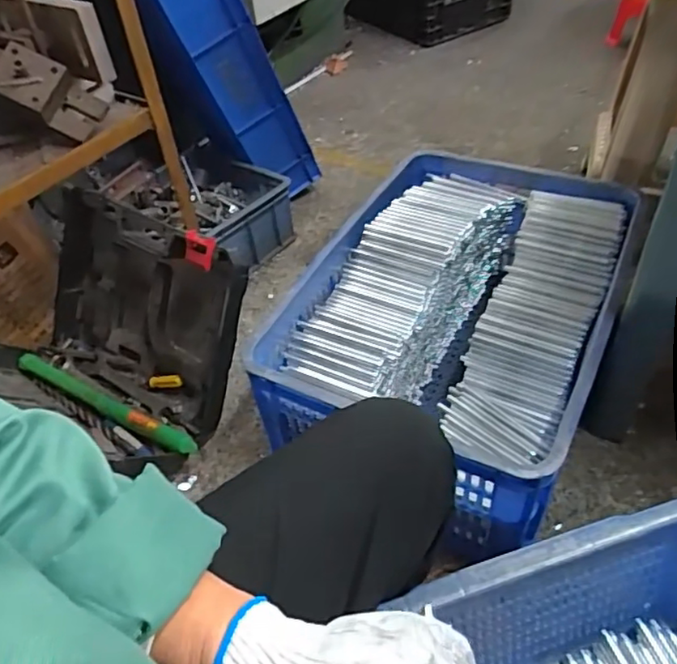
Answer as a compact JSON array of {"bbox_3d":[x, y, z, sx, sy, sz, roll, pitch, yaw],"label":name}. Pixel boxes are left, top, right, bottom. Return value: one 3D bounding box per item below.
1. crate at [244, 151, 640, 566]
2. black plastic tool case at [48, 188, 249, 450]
[{"bbox_3d":[0.187,-0.016,0.975,0.427,0.227,0.602,17,51,21],"label":"crate"},{"bbox_3d":[-0.335,-0.037,1.036,0.421,0.324,0.074,21,19,26],"label":"black plastic tool case"}]

